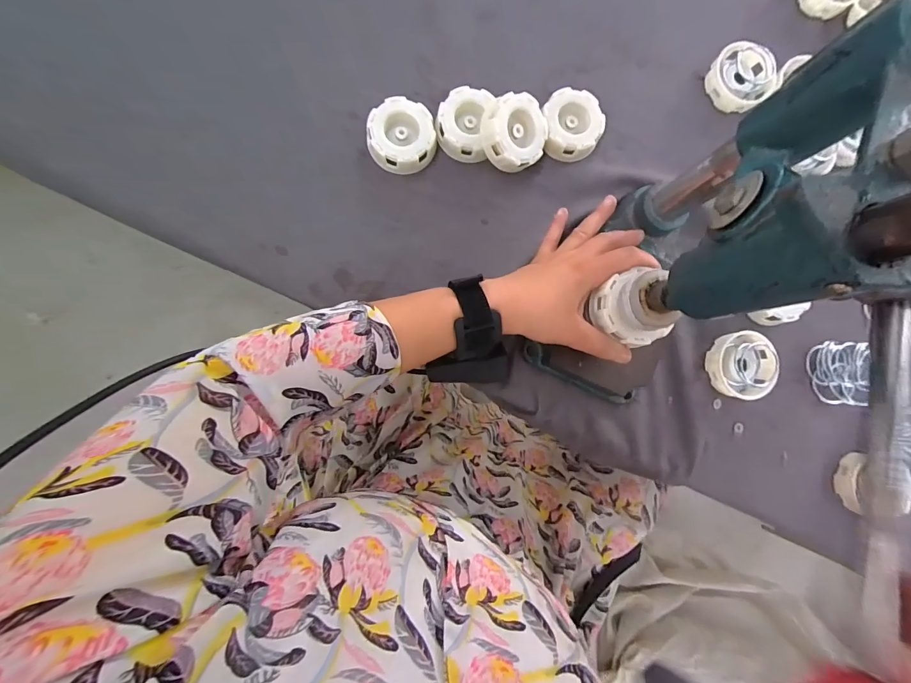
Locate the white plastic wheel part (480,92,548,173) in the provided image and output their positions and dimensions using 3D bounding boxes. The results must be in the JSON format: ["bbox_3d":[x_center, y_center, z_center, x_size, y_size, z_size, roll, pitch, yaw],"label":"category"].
[{"bbox_3d":[0.055,-0.198,0.369,0.060,0.028,0.061,-6,102,-31],"label":"white plastic wheel part"}]

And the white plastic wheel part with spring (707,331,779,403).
[{"bbox_3d":[0.286,0.023,0.382,0.064,0.021,0.065,0,86,-5],"label":"white plastic wheel part with spring"}]

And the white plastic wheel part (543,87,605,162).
[{"bbox_3d":[0.116,-0.218,0.387,0.059,0.019,0.065,20,85,-4],"label":"white plastic wheel part"}]

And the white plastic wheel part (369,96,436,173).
[{"bbox_3d":[-0.051,-0.196,0.368,0.063,0.020,0.064,0,86,-5],"label":"white plastic wheel part"}]

